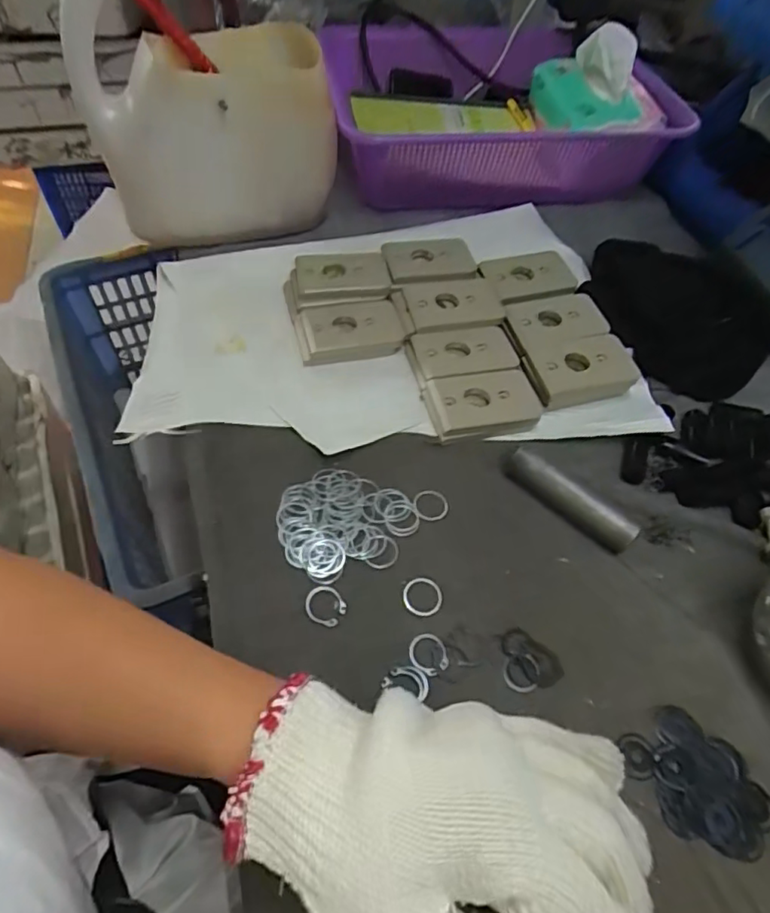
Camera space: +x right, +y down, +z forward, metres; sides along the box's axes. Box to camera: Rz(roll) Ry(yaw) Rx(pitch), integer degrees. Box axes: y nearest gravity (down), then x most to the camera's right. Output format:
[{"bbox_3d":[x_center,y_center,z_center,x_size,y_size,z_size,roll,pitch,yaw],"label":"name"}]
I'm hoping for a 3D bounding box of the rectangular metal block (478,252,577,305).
[{"bbox_3d":[0.126,-0.157,0.509,0.076,0.008,0.054,-9,55,-10],"label":"rectangular metal block"}]

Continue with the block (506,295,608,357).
[{"bbox_3d":[0.140,-0.111,0.481,0.079,0.012,0.053,-9,55,-10],"label":"block"}]

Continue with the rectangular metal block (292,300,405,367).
[{"bbox_3d":[-0.030,-0.101,0.477,0.082,0.017,0.051,-7,54,-9],"label":"rectangular metal block"}]

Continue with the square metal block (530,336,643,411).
[{"bbox_3d":[0.153,-0.066,0.452,0.074,0.023,0.048,-10,55,-11],"label":"square metal block"}]

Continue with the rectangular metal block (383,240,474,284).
[{"bbox_3d":[0.039,-0.173,0.517,0.075,0.007,0.058,-8,56,-7],"label":"rectangular metal block"}]

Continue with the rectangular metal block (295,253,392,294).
[{"bbox_3d":[-0.037,-0.157,0.505,0.078,0.015,0.045,-5,54,-7],"label":"rectangular metal block"}]

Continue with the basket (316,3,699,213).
[{"bbox_3d":[0.104,-0.390,0.627,0.318,0.102,0.264,-6,54,-8],"label":"basket"}]

